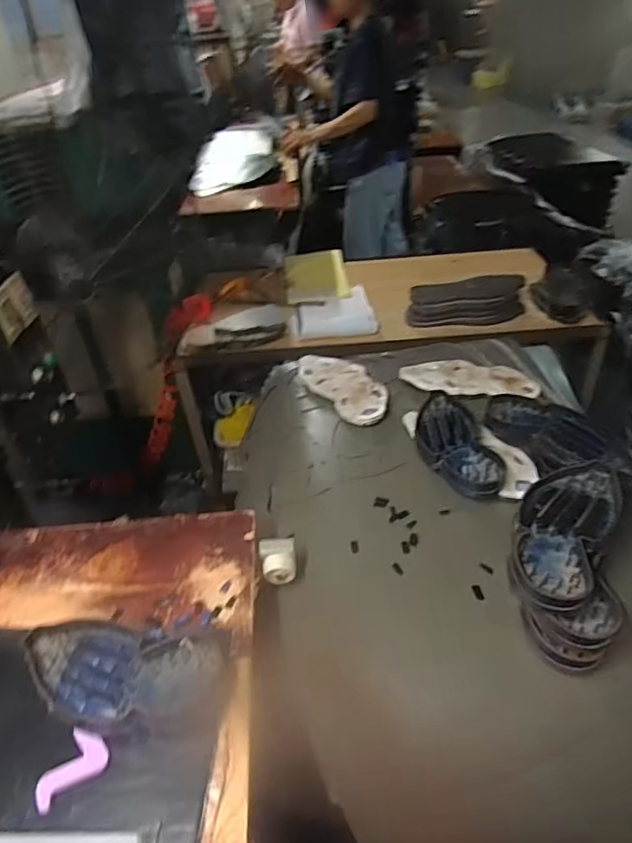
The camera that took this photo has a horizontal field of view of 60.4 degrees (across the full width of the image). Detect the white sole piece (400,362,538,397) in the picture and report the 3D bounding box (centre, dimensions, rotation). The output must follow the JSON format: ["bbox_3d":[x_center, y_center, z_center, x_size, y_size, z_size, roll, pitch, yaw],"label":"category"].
[{"bbox_3d":[0.304,-0.091,1.084,0.260,0.023,0.107,5,40,10],"label":"white sole piece"}]

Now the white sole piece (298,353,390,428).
[{"bbox_3d":[0.055,-0.080,1.099,0.116,0.026,0.275,-22,42,-22],"label":"white sole piece"}]

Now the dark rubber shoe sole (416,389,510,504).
[{"bbox_3d":[0.232,0.039,0.917,0.122,0.041,0.241,-8,39,-5],"label":"dark rubber shoe sole"}]

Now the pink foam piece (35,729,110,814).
[{"bbox_3d":[-0.230,0.332,0.514,0.045,0.005,0.068,24,51,9],"label":"pink foam piece"}]

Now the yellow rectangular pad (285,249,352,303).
[{"bbox_3d":[0.002,-0.502,1.884,0.211,0.028,0.355,-9,43,3],"label":"yellow rectangular pad"}]

